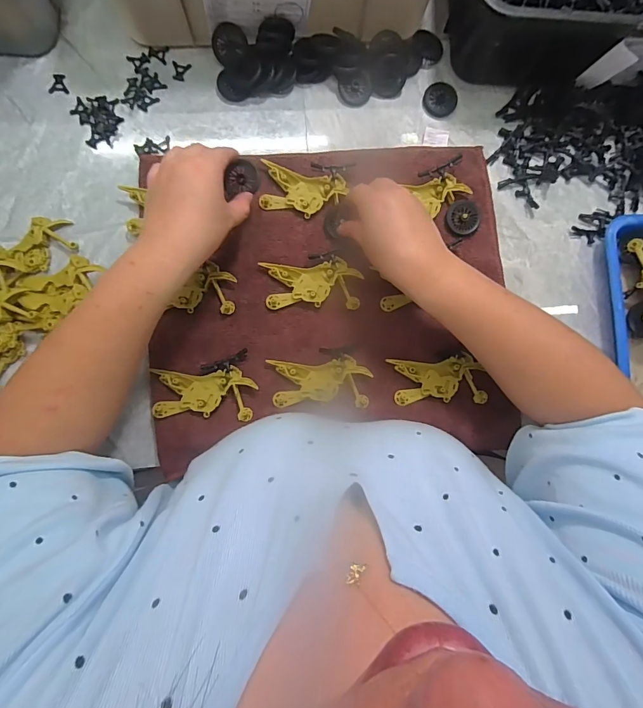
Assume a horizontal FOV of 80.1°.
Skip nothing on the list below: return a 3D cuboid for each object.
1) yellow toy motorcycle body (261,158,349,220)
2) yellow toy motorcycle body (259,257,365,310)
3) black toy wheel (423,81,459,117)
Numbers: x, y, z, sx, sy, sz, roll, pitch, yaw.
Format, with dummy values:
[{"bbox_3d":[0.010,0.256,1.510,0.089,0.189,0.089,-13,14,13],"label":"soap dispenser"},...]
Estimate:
[{"bbox_3d":[-0.020,-0.174,0.414,0.088,0.012,0.047,10,85,-2],"label":"yellow toy motorcycle body"},{"bbox_3d":[-0.012,-0.074,0.407,0.102,0.009,0.049,0,85,-3],"label":"yellow toy motorcycle body"},{"bbox_3d":[0.137,-0.293,0.441,0.038,0.004,0.043,9,85,-2],"label":"black toy wheel"}]

